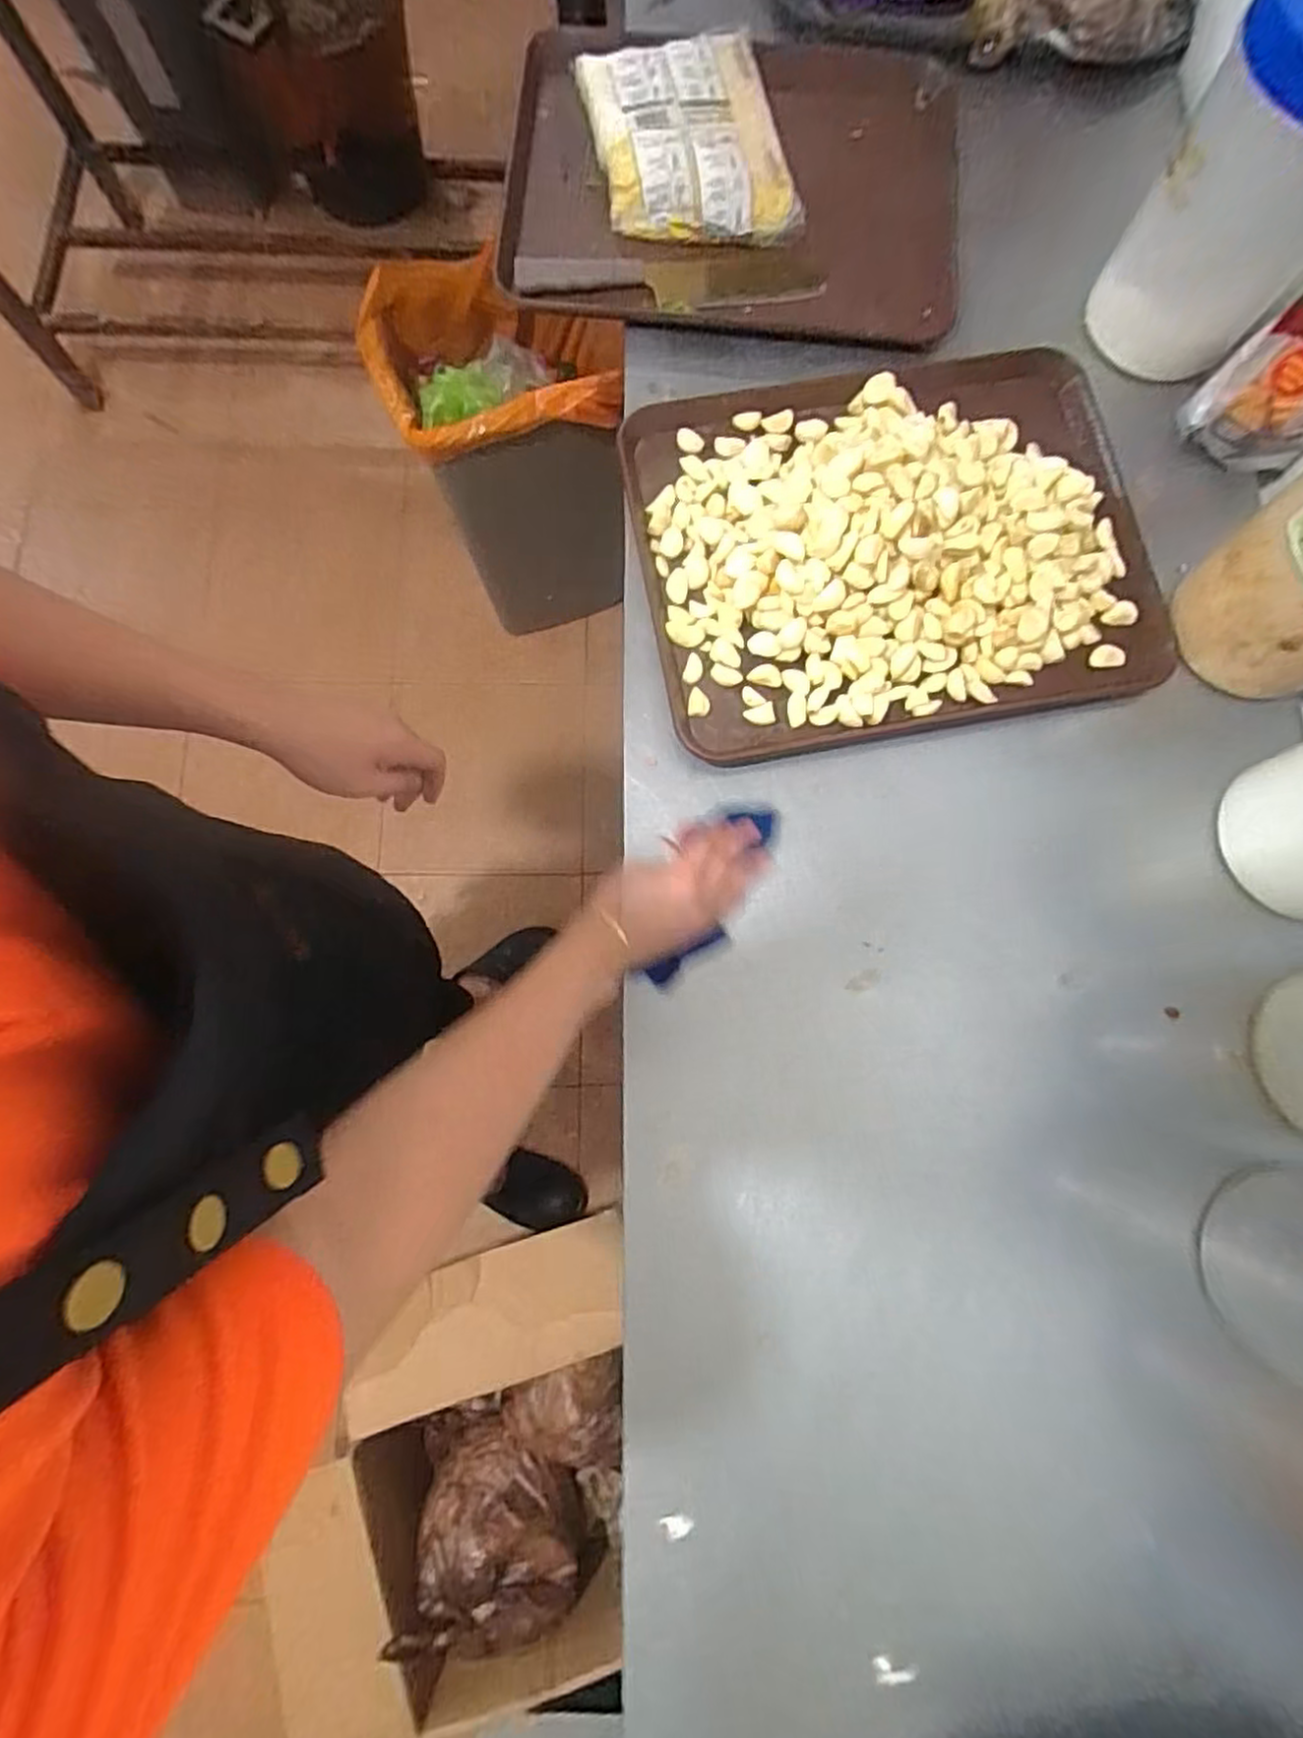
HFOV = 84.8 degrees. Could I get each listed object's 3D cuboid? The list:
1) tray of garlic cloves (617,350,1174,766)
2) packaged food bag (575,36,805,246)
[{"bbox_3d":[0.214,-0.295,0.623,0.436,0.066,0.345,-9,79,-3],"label":"tray of garlic cloves"},{"bbox_3d":[0.034,-0.721,0.700,0.173,0.045,0.221,-13,80,-4],"label":"packaged food bag"}]

